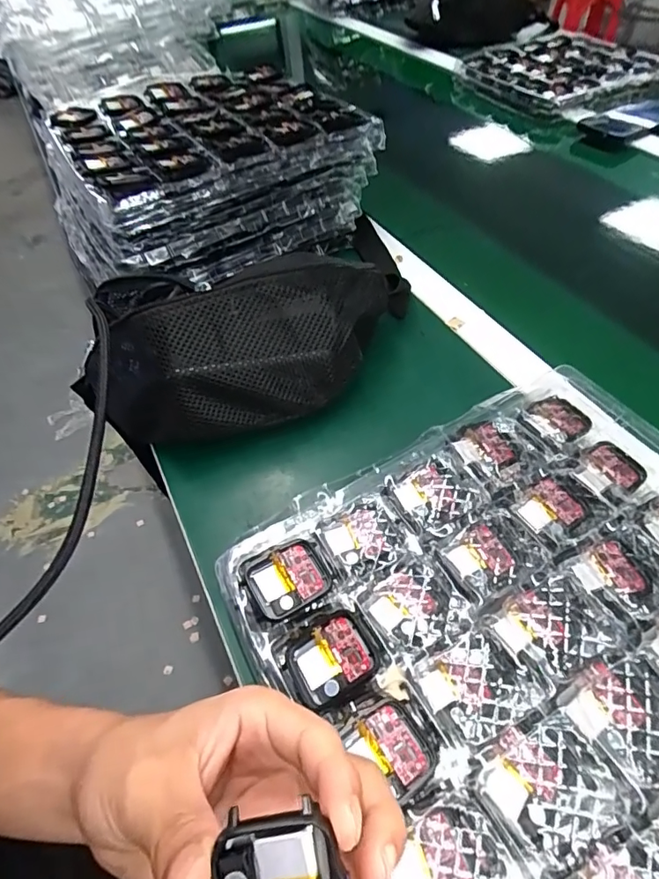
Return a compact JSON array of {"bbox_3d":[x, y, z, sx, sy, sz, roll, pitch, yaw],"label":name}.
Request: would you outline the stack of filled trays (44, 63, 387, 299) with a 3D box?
[{"bbox_3d":[-0.138,-0.293,0.546,0.311,0.117,0.232,-28,56,-16],"label":"stack of filled trays"}]

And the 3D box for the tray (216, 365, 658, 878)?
[{"bbox_3d":[0.117,0.096,0.265,0.278,0.021,0.263,-27,55,-16],"label":"tray"}]

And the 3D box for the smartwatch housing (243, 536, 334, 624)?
[{"bbox_3d":[-0.023,0.079,0.283,0.043,0.008,0.038,-26,54,-15],"label":"smartwatch housing"}]

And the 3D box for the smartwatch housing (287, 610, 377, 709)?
[{"bbox_3d":[0.001,0.114,0.257,0.041,0.013,0.036,-24,54,-13],"label":"smartwatch housing"}]

